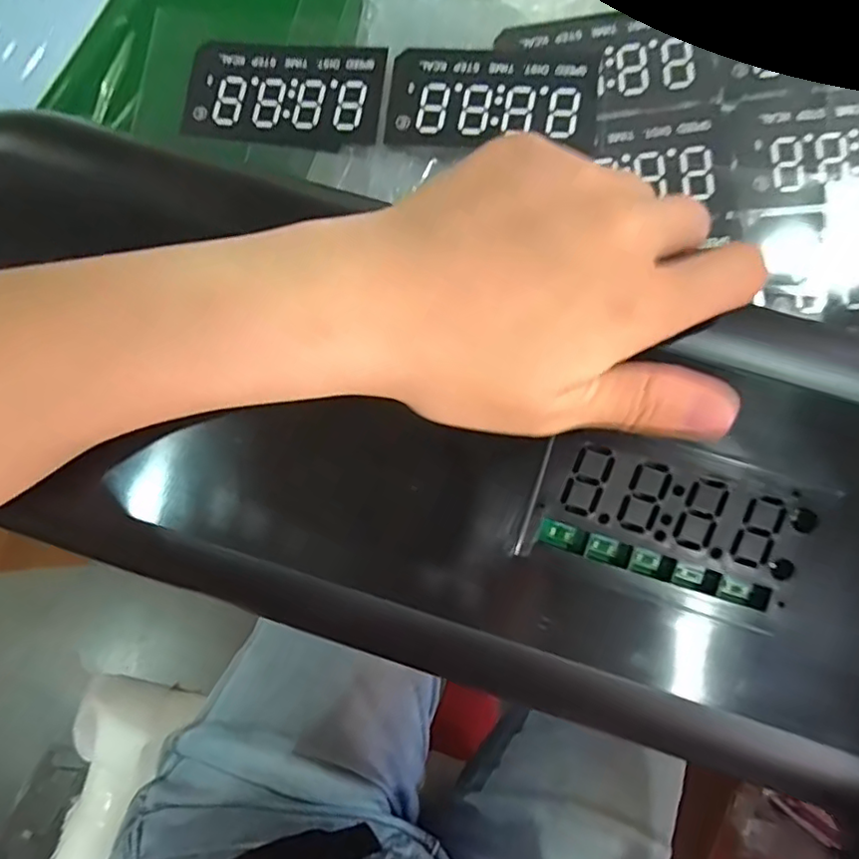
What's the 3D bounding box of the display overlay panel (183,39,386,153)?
[{"bbox_3d":[-0.066,-0.156,0.276,0.092,0.004,0.052,6,84,6],"label":"display overlay panel"}]

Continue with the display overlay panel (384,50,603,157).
[{"bbox_3d":[0.028,-0.146,0.266,0.091,0.004,0.048,7,82,7],"label":"display overlay panel"}]

